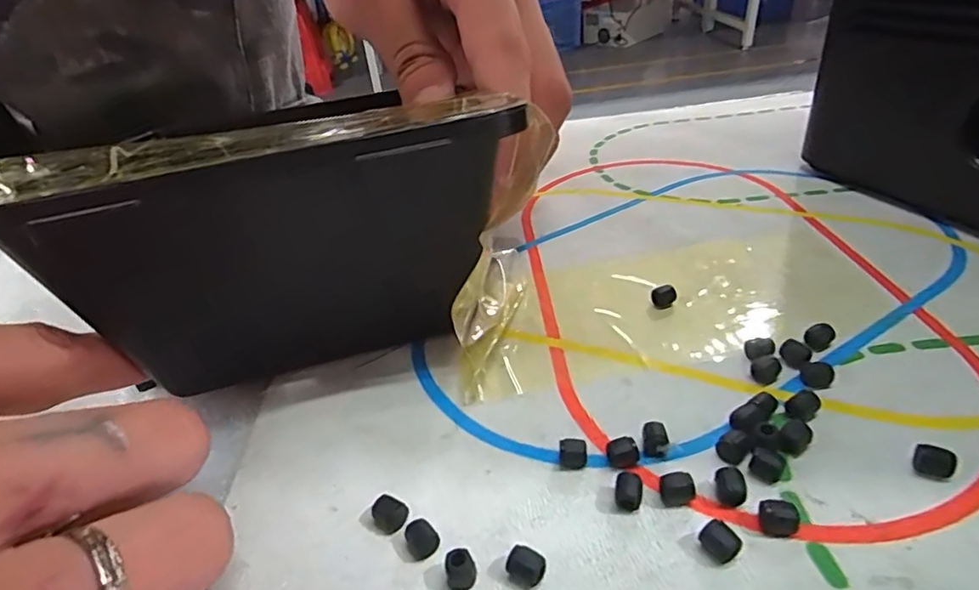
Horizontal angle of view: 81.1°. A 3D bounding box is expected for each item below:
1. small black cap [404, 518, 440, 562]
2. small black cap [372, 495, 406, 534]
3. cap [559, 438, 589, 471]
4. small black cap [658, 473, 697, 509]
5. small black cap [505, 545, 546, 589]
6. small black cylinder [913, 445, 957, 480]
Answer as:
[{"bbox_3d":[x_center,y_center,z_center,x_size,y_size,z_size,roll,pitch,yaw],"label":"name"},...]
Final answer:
[{"bbox_3d":[-0.013,0.047,0.111,0.006,0.004,0.006,-4,36,3],"label":"small black cap"},{"bbox_3d":[-0.020,0.044,0.115,0.006,0.005,0.005,-19,38,-18],"label":"small black cap"},{"bbox_3d":[0.018,0.034,0.124,0.006,0.005,0.005,-5,36,1],"label":"cap"},{"bbox_3d":[0.037,0.038,0.113,0.006,0.005,0.005,-13,36,-11],"label":"small black cap"},{"bbox_3d":[0.006,0.049,0.102,0.007,0.005,0.005,7,38,17],"label":"small black cap"},{"bbox_3d":[0.088,0.033,0.113,0.007,0.004,0.005,11,39,22],"label":"small black cylinder"}]

